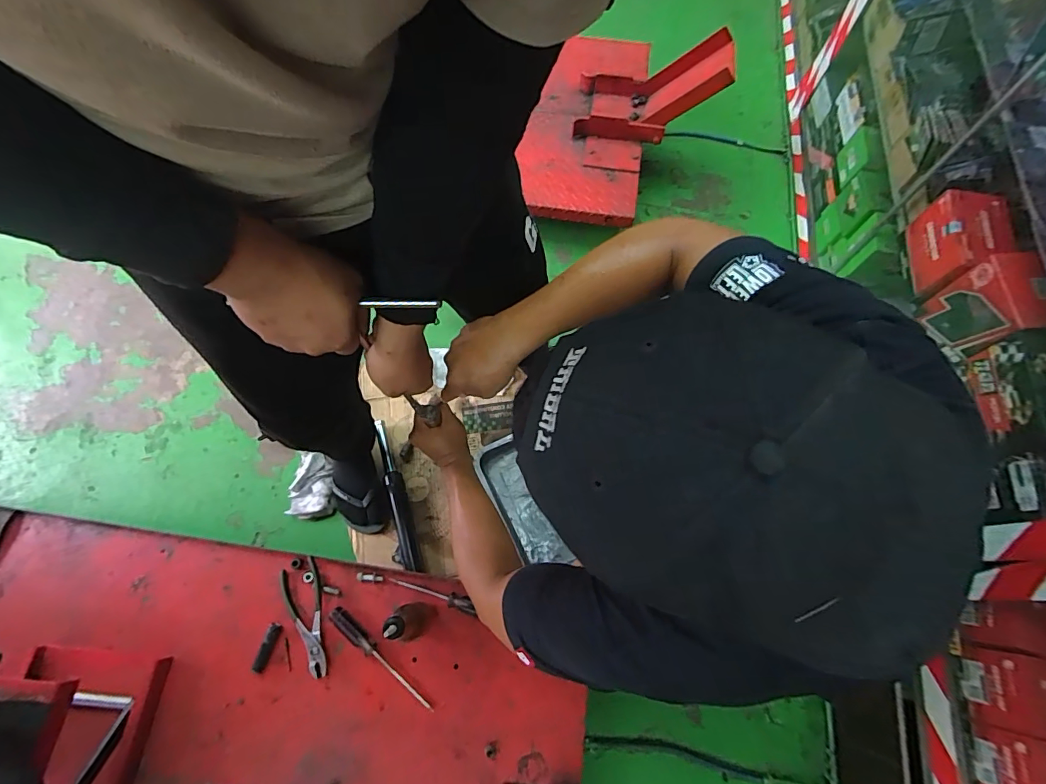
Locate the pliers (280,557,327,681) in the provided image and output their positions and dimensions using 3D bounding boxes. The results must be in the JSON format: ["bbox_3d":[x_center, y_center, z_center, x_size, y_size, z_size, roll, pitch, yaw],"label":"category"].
[{"bbox_3d":[-0.387,0.407,0.829,0.068,0.018,0.192,-21,70,-8],"label":"pliers"}]

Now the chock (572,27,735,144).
[{"bbox_3d":[0.340,-0.827,1.234,0.367,0.190,0.230,12,69,5],"label":"chock"}]

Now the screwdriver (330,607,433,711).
[{"bbox_3d":[-0.251,0.465,0.802,0.237,0.023,0.030,37,73,14],"label":"screwdriver"}]

